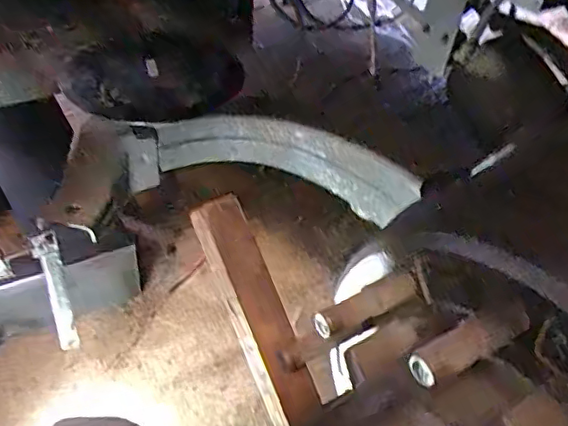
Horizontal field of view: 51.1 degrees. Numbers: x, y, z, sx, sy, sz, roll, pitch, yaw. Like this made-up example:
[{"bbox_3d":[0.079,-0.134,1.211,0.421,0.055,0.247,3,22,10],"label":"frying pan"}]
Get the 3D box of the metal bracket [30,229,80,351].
[{"bbox_3d":[-0.364,0.131,0.953,0.035,0.273,0.027,-16,45,-23],"label":"metal bracket"}]

